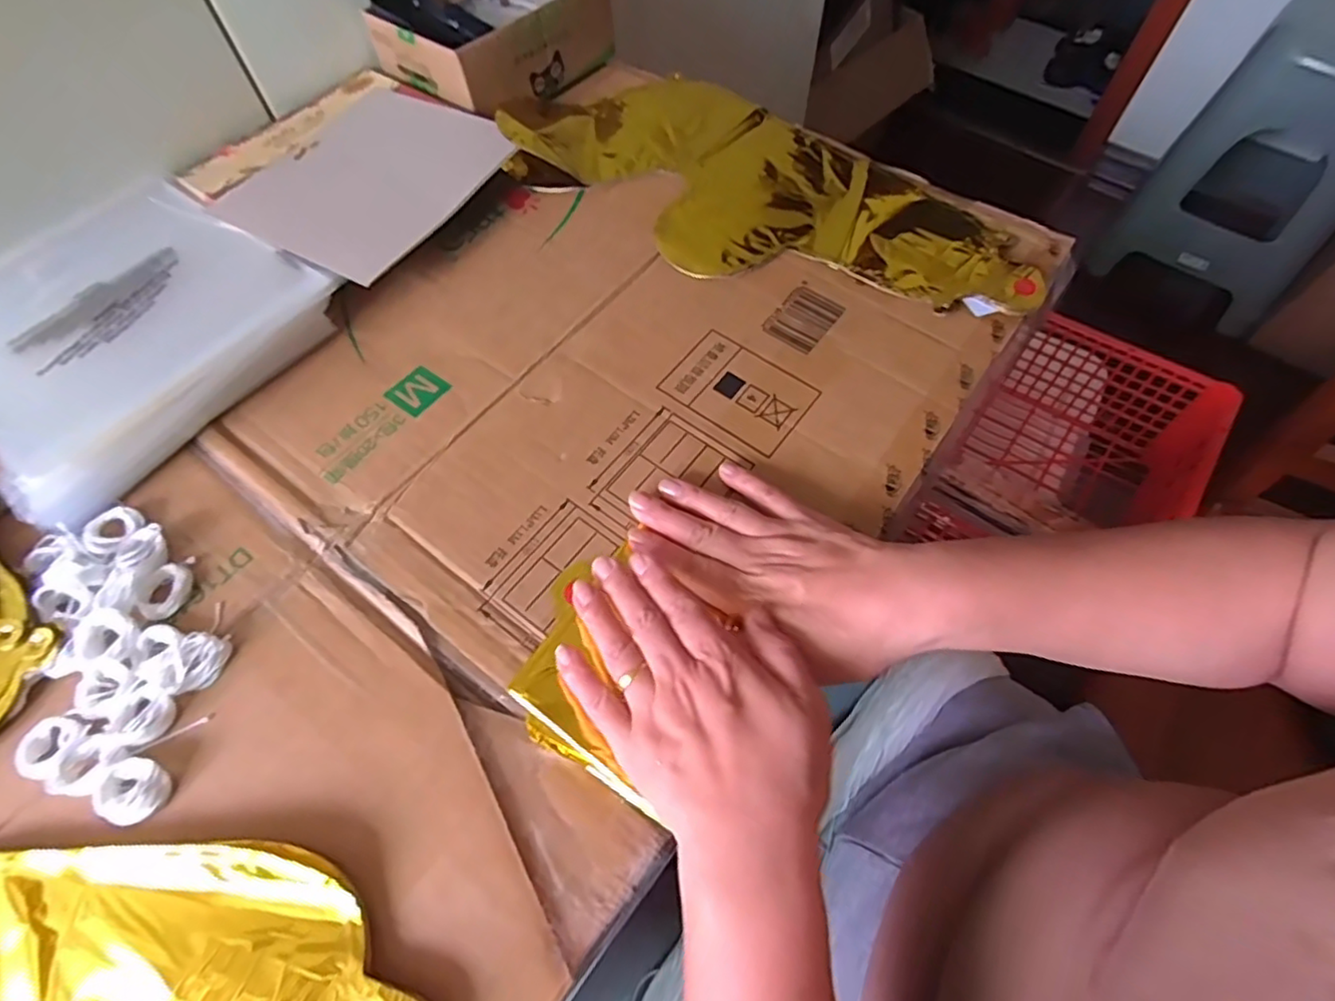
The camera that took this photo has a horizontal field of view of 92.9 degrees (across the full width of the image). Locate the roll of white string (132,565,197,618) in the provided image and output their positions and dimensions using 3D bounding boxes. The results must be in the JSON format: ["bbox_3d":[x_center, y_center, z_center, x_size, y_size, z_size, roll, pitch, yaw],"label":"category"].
[{"bbox_3d":[-0.276,0.048,0.347,0.022,0.007,0.030,16,63,8],"label":"roll of white string"}]

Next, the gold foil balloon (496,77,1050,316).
[{"bbox_3d":[0.080,-0.246,0.503,0.417,0.013,0.202,30,66,15],"label":"gold foil balloon"}]

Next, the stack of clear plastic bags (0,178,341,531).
[{"bbox_3d":[-0.377,-0.120,0.430,0.224,0.029,0.214,31,66,15],"label":"stack of clear plastic bags"}]

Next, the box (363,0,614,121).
[{"bbox_3d":[-0.155,-0.424,0.568,0.139,0.062,0.180,35,67,17],"label":"box"}]

